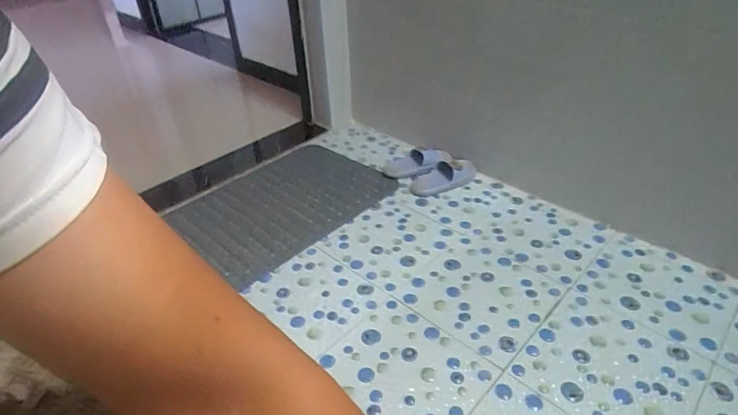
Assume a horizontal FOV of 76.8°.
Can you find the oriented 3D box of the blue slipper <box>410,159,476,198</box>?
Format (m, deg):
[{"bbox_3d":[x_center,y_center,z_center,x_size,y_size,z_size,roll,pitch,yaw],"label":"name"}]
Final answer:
[{"bbox_3d":[0.228,-0.095,1.435,0.212,0.055,0.092,-16,38,-18],"label":"blue slipper"}]

